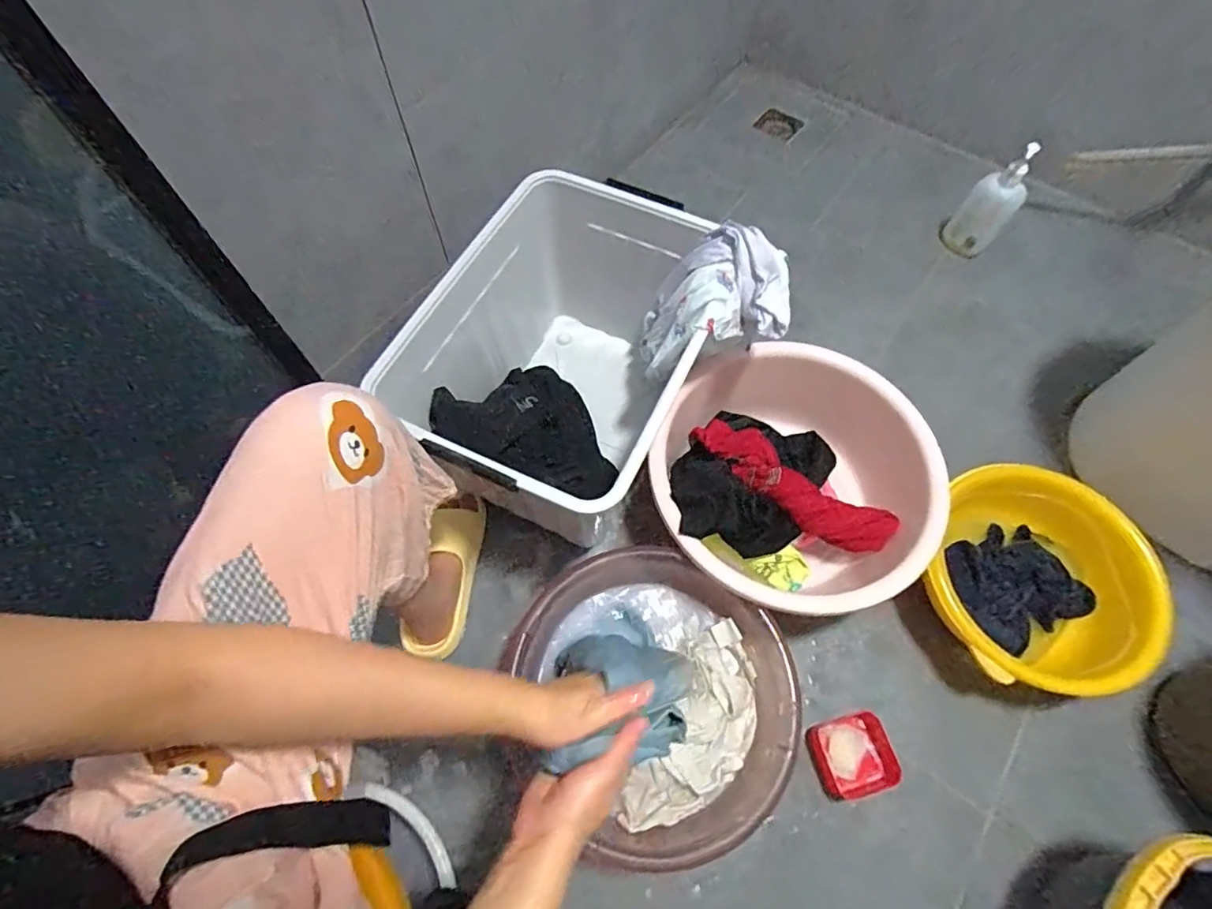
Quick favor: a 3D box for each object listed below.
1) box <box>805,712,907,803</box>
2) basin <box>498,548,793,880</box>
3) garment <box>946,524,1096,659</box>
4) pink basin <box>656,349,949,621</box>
[{"bbox_3d":[0.328,0.397,0.746,0.104,0.037,0.095,-15,66,-8],"label":"box"},{"bbox_3d":[0.055,0.301,0.711,0.326,0.115,0.323,0,65,-1],"label":"basin"},{"bbox_3d":[0.601,0.192,0.836,0.155,0.049,0.155,-25,68,-12],"label":"garment"},{"bbox_3d":[0.261,0.044,0.825,0.363,0.177,0.383,0,65,-1],"label":"pink basin"}]

